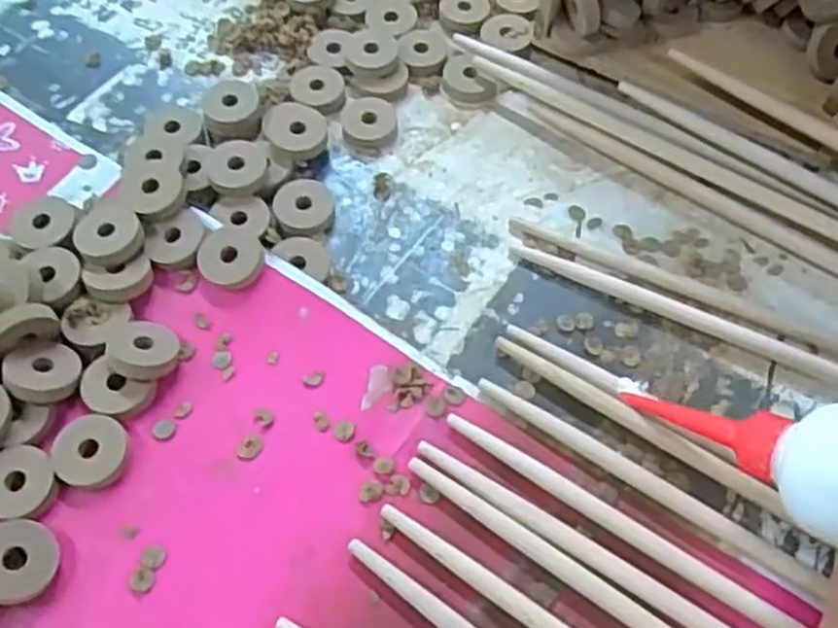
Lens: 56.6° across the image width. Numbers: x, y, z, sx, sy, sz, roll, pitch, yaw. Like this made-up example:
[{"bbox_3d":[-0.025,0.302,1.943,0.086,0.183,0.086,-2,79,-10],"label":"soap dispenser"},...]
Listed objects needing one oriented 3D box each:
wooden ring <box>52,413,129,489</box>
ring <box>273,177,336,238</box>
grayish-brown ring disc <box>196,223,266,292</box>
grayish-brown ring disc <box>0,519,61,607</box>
[{"bbox_3d":[-0.159,0.066,0.377,0.034,0.005,0.034,0,62,0],"label":"wooden ring"},{"bbox_3d":[-0.067,-0.063,0.456,0.034,0.008,0.040,-11,62,-6],"label":"ring"},{"bbox_3d":[-0.103,-0.033,0.430,0.034,0.009,0.038,3,62,1],"label":"grayish-brown ring disc"},{"bbox_3d":[-0.179,0.110,0.346,0.034,0.004,0.035,3,82,-22],"label":"grayish-brown ring disc"}]

